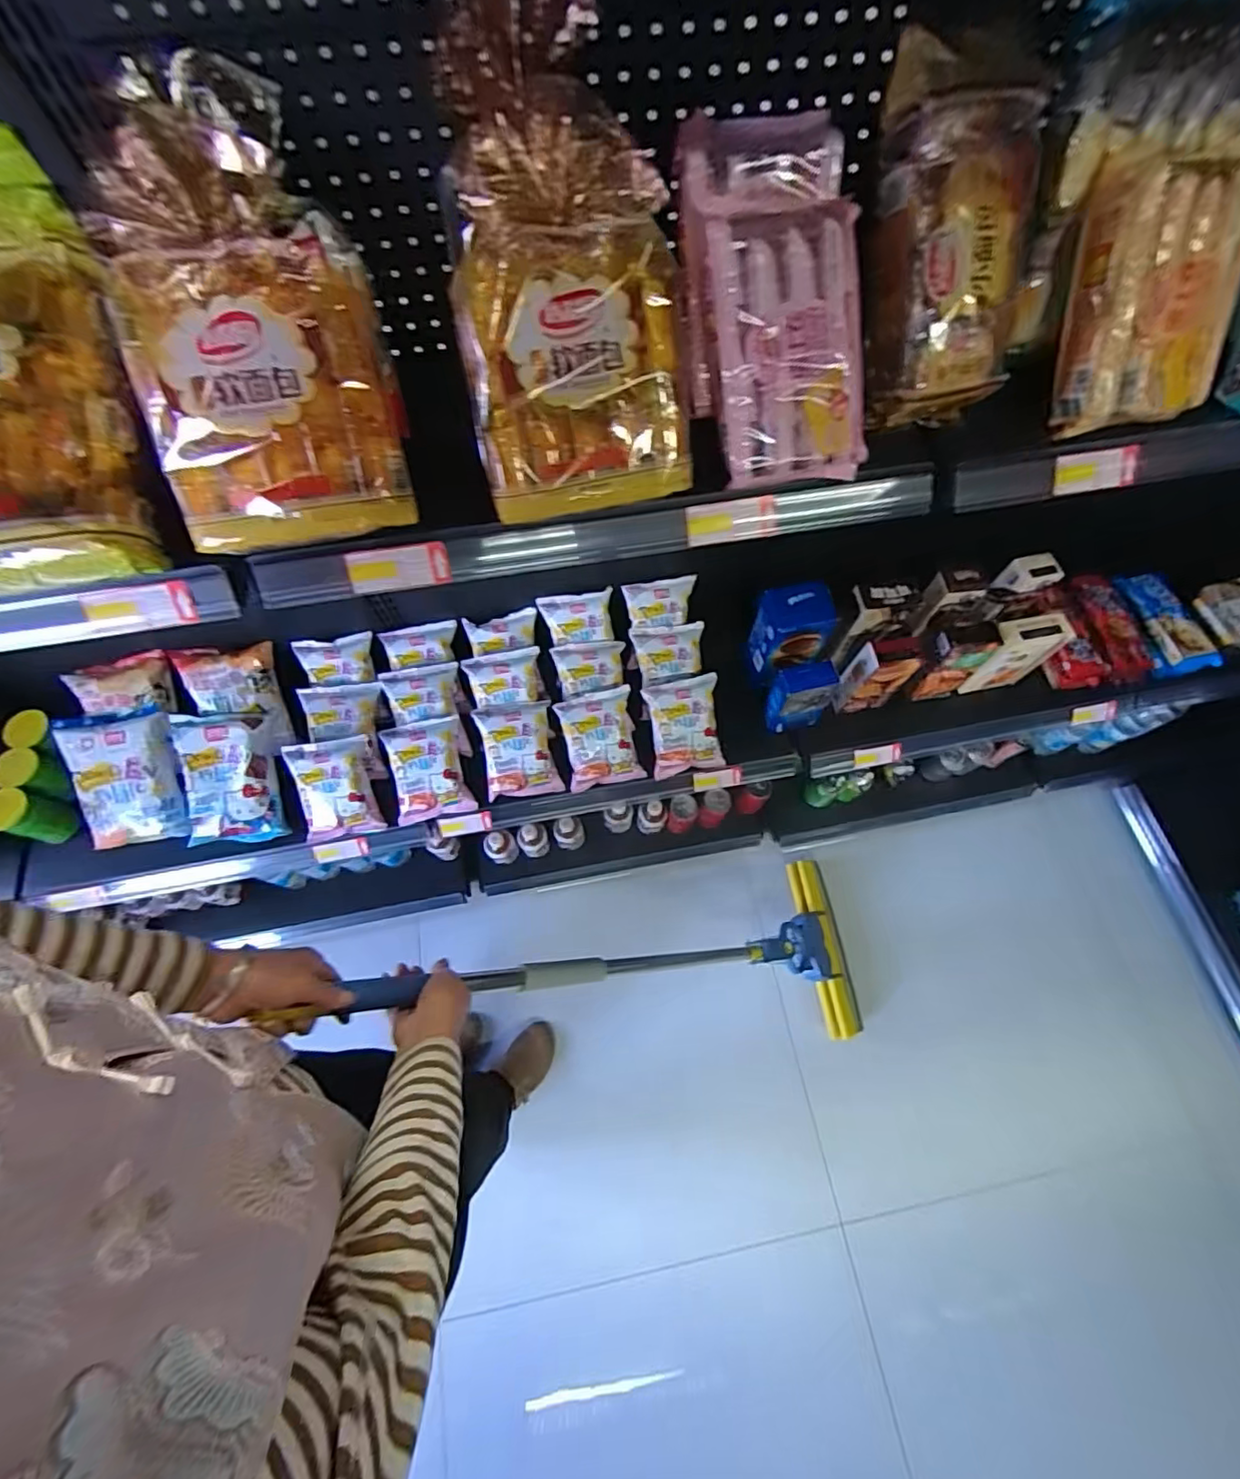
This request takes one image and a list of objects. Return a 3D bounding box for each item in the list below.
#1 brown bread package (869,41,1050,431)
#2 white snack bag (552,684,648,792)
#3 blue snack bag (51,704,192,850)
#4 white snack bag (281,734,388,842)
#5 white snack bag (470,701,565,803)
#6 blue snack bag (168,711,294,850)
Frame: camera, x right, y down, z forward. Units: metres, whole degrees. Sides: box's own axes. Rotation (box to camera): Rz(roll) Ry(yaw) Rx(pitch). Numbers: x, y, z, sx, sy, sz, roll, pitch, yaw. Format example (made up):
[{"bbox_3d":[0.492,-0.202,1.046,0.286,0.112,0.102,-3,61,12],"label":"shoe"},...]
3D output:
[{"bbox_3d":[0.293,-0.434,0.525,0.116,0.270,0.093,-10,25,-4],"label":"brown bread package"},{"bbox_3d":[-0.035,-0.001,1.046,0.128,0.079,0.143,-12,68,-5],"label":"white snack bag"},{"bbox_3d":[-0.815,0.065,0.977,0.166,0.034,0.220,-14,98,-5],"label":"blue snack bag"},{"bbox_3d":[-0.481,0.086,1.000,0.127,0.035,0.163,-9,105,-4],"label":"white snack bag"},{"bbox_3d":[-0.179,0.021,1.042,0.132,0.041,0.160,-10,102,-4],"label":"white snack bag"},{"bbox_3d":[-0.653,0.066,0.989,0.158,0.040,0.211,-5,95,-2],"label":"blue snack bag"}]

